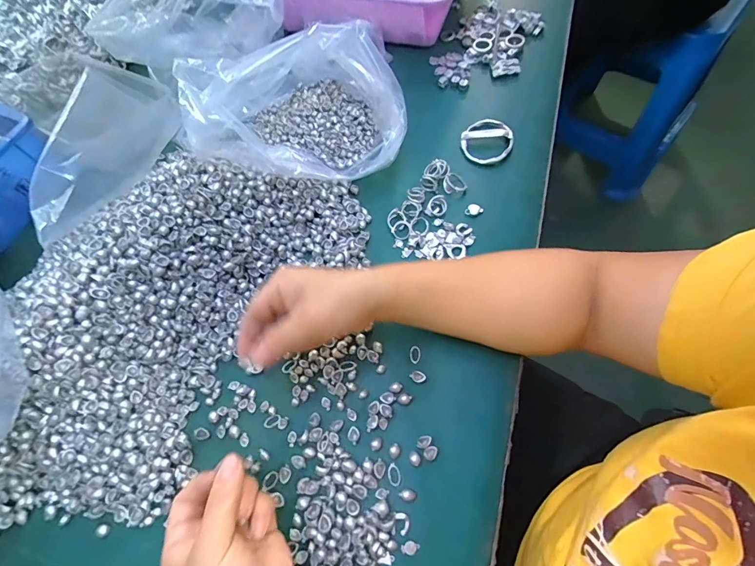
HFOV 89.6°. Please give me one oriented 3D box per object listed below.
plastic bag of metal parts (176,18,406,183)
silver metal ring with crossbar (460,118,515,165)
[{"bbox_3d":[-0.082,-0.212,0.426,0.221,0.114,0.164,0,66,7],"label":"plastic bag of metal parts"},{"bbox_3d":[0.132,-0.171,0.452,0.057,0.011,0.058,-2,66,6],"label":"silver metal ring with crossbar"}]

